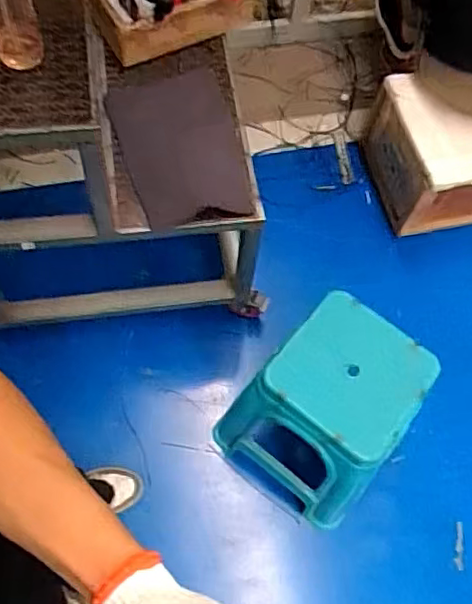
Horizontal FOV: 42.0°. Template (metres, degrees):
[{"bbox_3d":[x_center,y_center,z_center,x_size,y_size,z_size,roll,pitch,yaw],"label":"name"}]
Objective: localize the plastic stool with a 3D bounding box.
[{"bbox_3d":[0.196,0.236,1.344,0.357,0.404,0.331,36,68,13],"label":"plastic stool"}]

